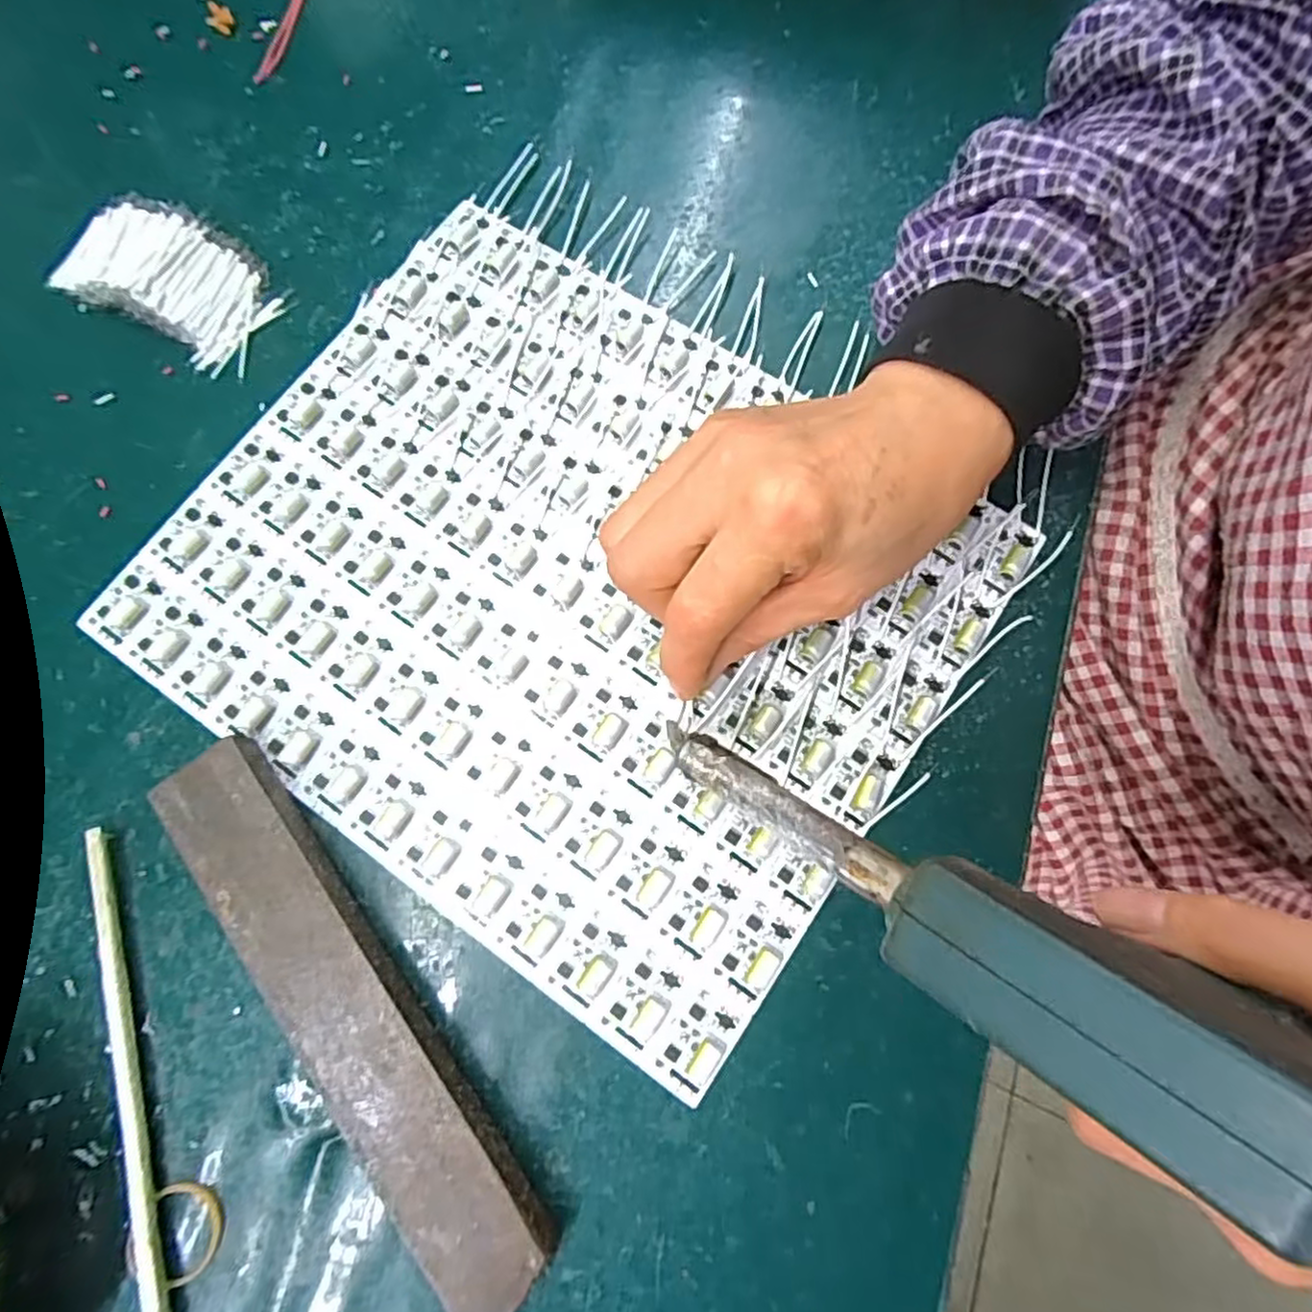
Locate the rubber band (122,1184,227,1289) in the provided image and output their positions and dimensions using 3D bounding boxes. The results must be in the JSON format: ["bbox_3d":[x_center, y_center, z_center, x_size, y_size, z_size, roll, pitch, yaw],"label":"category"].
[{"bbox_3d":[-0.153,0.184,0.225,0.028,0.004,0.028,0,76,1],"label":"rubber band"}]

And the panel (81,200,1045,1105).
[{"bbox_3d":[-0.036,-0.030,0.274,0.285,0.007,0.240,34,80,9],"label":"panel"}]

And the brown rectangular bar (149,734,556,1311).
[{"bbox_3d":[-0.102,0.115,0.234,0.036,0.017,0.194,-36,78,-7],"label":"brown rectangular bar"}]

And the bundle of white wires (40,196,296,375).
[{"bbox_3d":[-0.212,-0.166,0.307,0.097,0.015,0.055,29,79,8],"label":"bundle of white wires"}]

